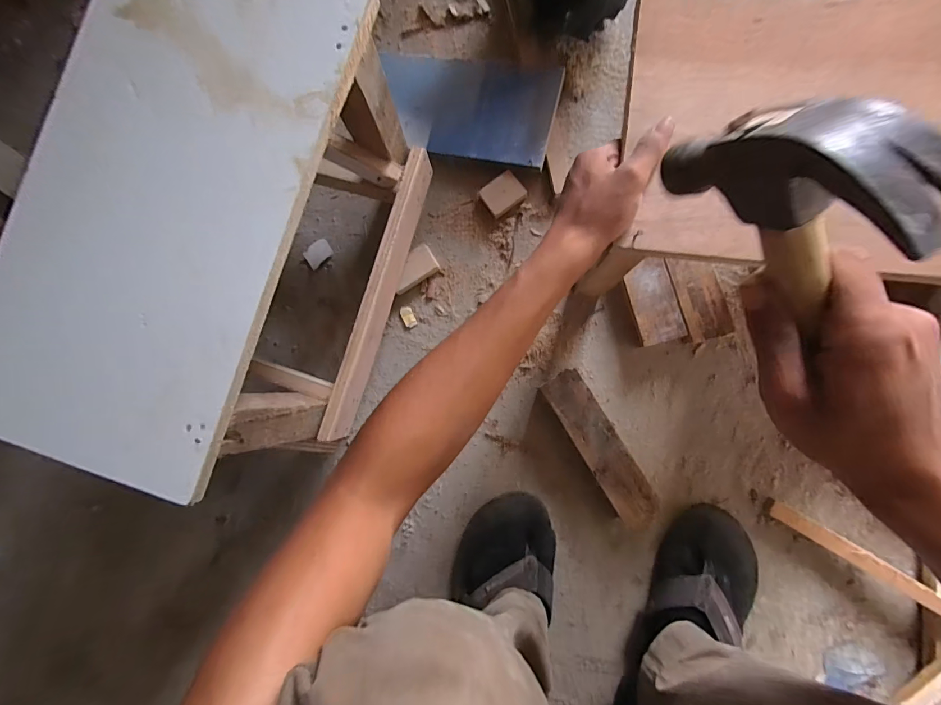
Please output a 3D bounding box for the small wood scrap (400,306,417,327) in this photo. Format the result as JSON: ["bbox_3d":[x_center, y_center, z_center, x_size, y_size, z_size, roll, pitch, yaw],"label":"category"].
[{"bbox_3d":[-0.088,-0.051,0.579,0.017,0.004,0.032,-27,82,4],"label":"small wood scrap"}]

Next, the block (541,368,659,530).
[{"bbox_3d":[0.165,0.118,0.519,0.054,0.033,0.202,-31,82,3],"label":"block"}]

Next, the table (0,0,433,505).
[{"bbox_3d":[-0.238,-0.117,0.432,0.260,0.232,0.422,16,87,8],"label":"table"}]

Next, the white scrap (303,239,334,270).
[{"bbox_3d":[-0.223,-0.145,0.601,0.041,0.006,0.031,-42,82,1],"label":"white scrap"}]

